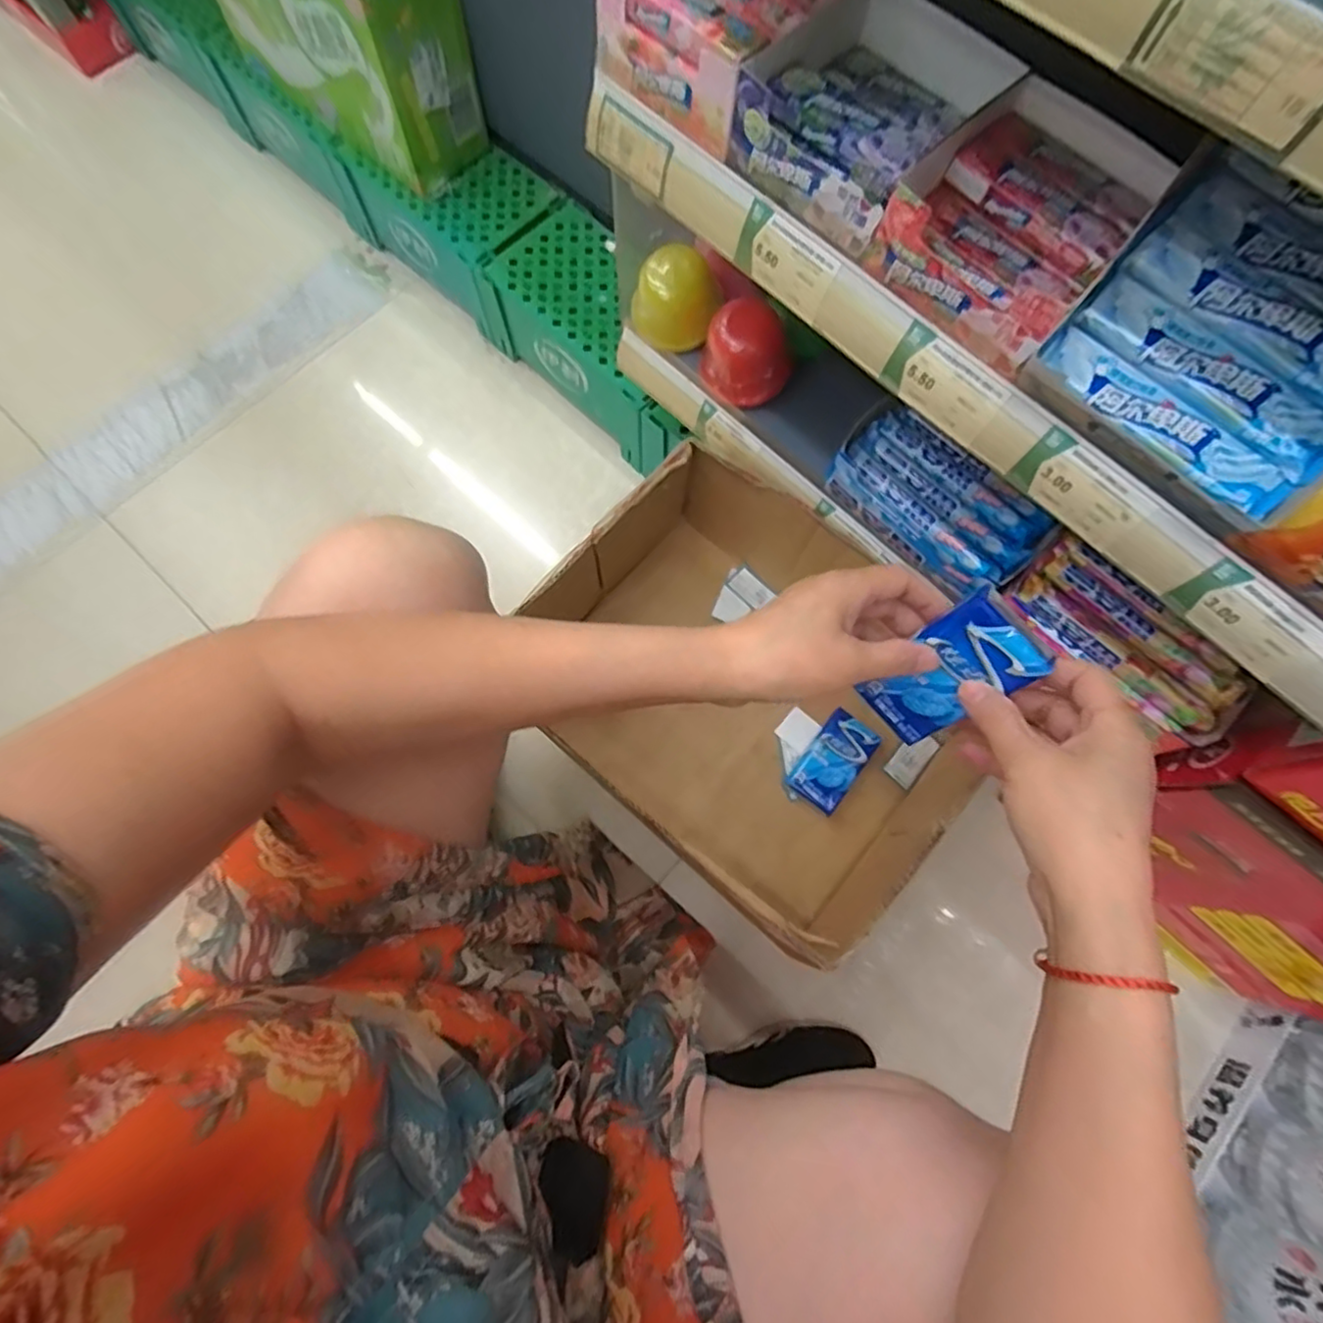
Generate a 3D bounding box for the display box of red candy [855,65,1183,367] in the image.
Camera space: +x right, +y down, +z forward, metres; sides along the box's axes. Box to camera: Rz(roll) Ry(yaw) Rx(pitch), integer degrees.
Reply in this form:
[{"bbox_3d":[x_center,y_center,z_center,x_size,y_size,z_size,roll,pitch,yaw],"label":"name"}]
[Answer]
[{"bbox_3d":[0.202,-0.251,0.364,0.109,0.046,0.151,40,77,9],"label":"display box of red candy"}]

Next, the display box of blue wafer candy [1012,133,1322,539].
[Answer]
[{"bbox_3d":[0.282,-0.156,0.326,0.139,0.064,0.127,43,78,10],"label":"display box of blue wafer candy"}]

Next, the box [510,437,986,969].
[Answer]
[{"bbox_3d":[0.071,0.024,0.584,0.370,0.153,0.285,41,77,9],"label":"box"}]

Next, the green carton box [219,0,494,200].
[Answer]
[{"bbox_3d":[-0.371,-0.724,0.742,0.318,0.207,0.119,37,77,9],"label":"green carton box"}]

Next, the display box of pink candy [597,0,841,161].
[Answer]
[{"bbox_3d":[0.036,-0.389,0.397,0.116,0.048,0.118,41,77,10],"label":"display box of pink candy"}]

